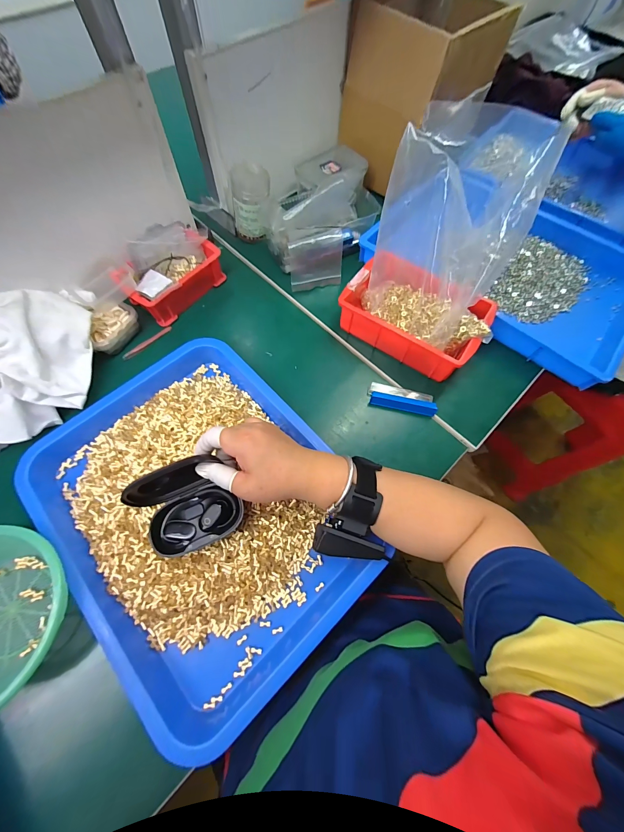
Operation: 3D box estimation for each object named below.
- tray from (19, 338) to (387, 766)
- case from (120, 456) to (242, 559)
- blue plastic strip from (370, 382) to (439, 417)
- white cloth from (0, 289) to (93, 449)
[{"bbox_3d":[-0.123,0.100,0.346,0.309,0.047,0.392,-39,73,-16],"label":"tray"},{"bbox_3d":[-0.123,0.091,0.294,0.091,0.061,0.074,-23,69,-11],"label":"case"},{"bbox_3d":[0.127,-0.024,0.420,0.090,0.023,0.036,10,67,3],"label":"blue plastic strip"},{"bbox_3d":[-0.384,-0.064,0.371,0.193,0.094,0.166,-21,69,-10],"label":"white cloth"}]

